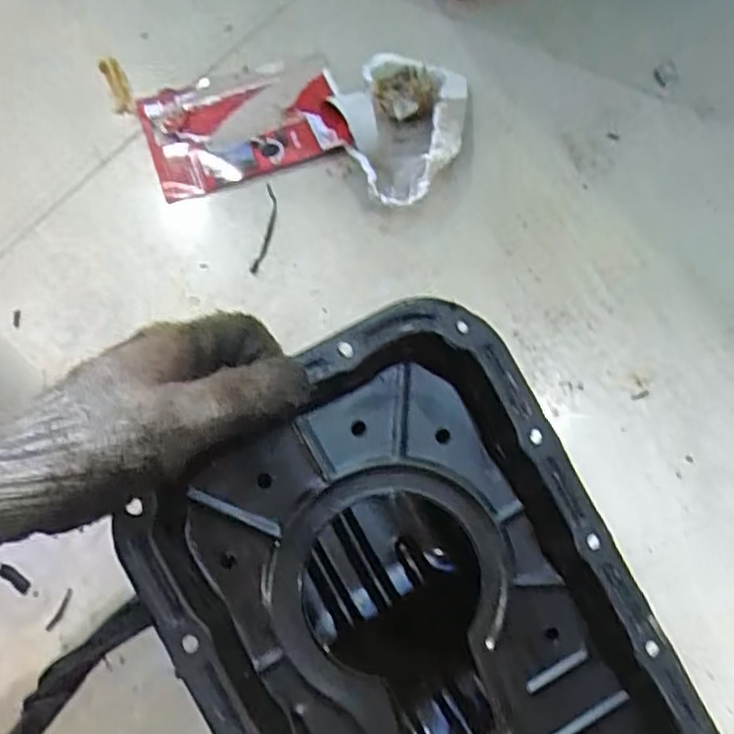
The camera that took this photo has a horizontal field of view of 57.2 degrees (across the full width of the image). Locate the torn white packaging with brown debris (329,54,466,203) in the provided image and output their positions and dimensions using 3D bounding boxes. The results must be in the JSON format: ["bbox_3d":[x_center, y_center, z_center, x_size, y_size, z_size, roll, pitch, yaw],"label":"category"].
[{"bbox_3d":[0.032,-0.232,0.642,0.114,0.043,0.188,7,62,6],"label":"torn white packaging with brown debris"}]

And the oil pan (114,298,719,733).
[{"bbox_3d":[0.043,0.174,0.375,0.202,0.125,0.372,-28,89,-10],"label":"oil pan"}]

